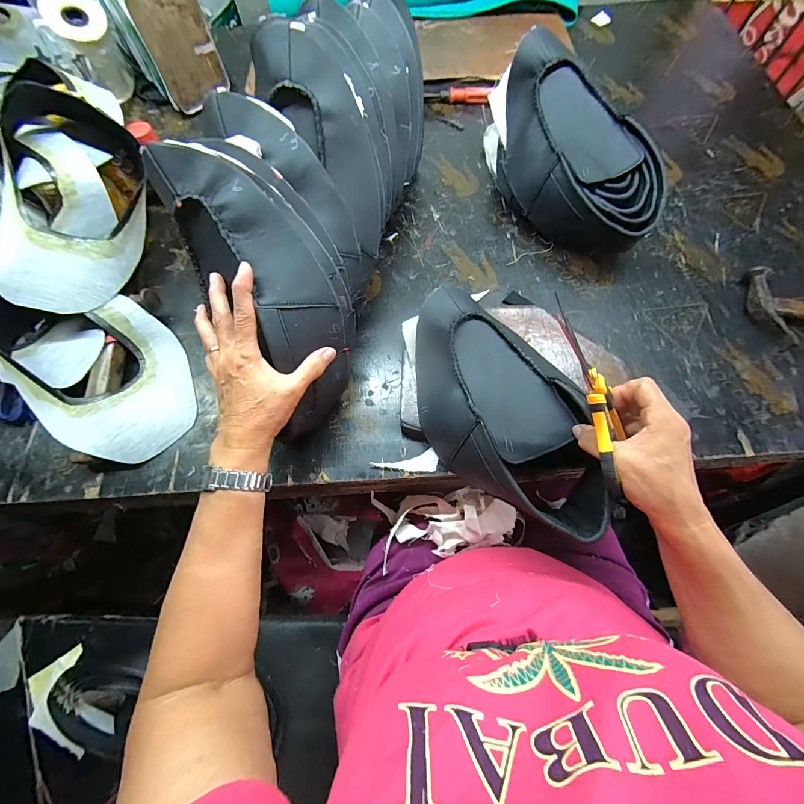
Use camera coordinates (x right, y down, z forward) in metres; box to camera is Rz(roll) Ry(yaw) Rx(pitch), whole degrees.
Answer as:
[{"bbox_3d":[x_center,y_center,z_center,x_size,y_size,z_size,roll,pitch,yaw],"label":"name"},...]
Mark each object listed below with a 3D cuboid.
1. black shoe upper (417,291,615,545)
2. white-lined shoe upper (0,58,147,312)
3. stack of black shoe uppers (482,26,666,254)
[{"bbox_3d":[0.099,0.007,0.375,0.138,0.064,0.283,-32,72,-12],"label":"black shoe upper"},{"bbox_3d":[-0.401,-0.245,0.433,0.132,0.089,0.288,-4,83,-2],"label":"white-lined shoe upper"},{"bbox_3d":[0.222,-0.342,0.494,0.127,0.143,0.316,-38,73,-14],"label":"stack of black shoe uppers"}]

